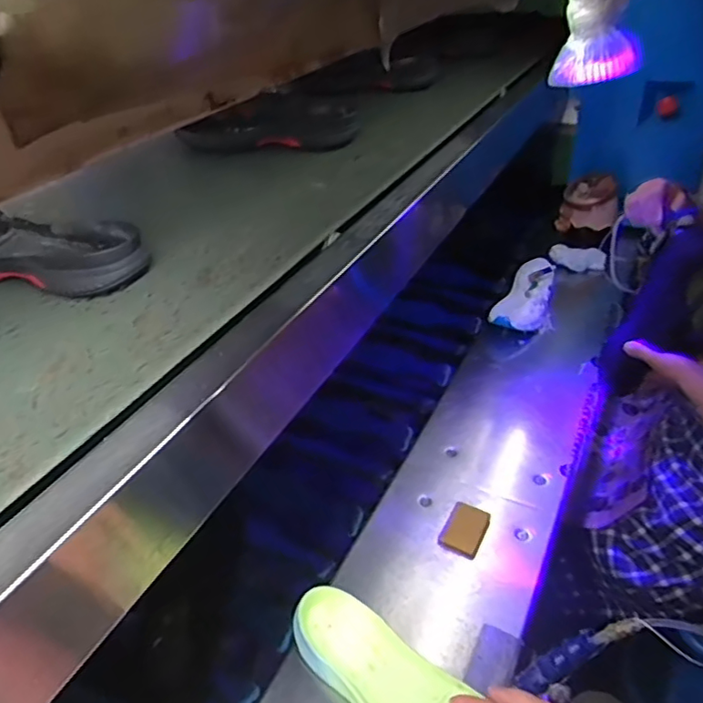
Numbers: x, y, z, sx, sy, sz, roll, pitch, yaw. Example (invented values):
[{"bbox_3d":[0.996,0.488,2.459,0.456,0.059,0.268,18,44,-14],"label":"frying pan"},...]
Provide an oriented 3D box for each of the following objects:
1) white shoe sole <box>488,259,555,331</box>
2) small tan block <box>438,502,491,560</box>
[{"bbox_3d":[0.370,-0.117,1.251,0.120,0.048,0.256,10,39,21],"label":"white shoe sole"},{"bbox_3d":[0.159,0.248,0.825,0.055,0.013,0.081,15,41,26],"label":"small tan block"}]

